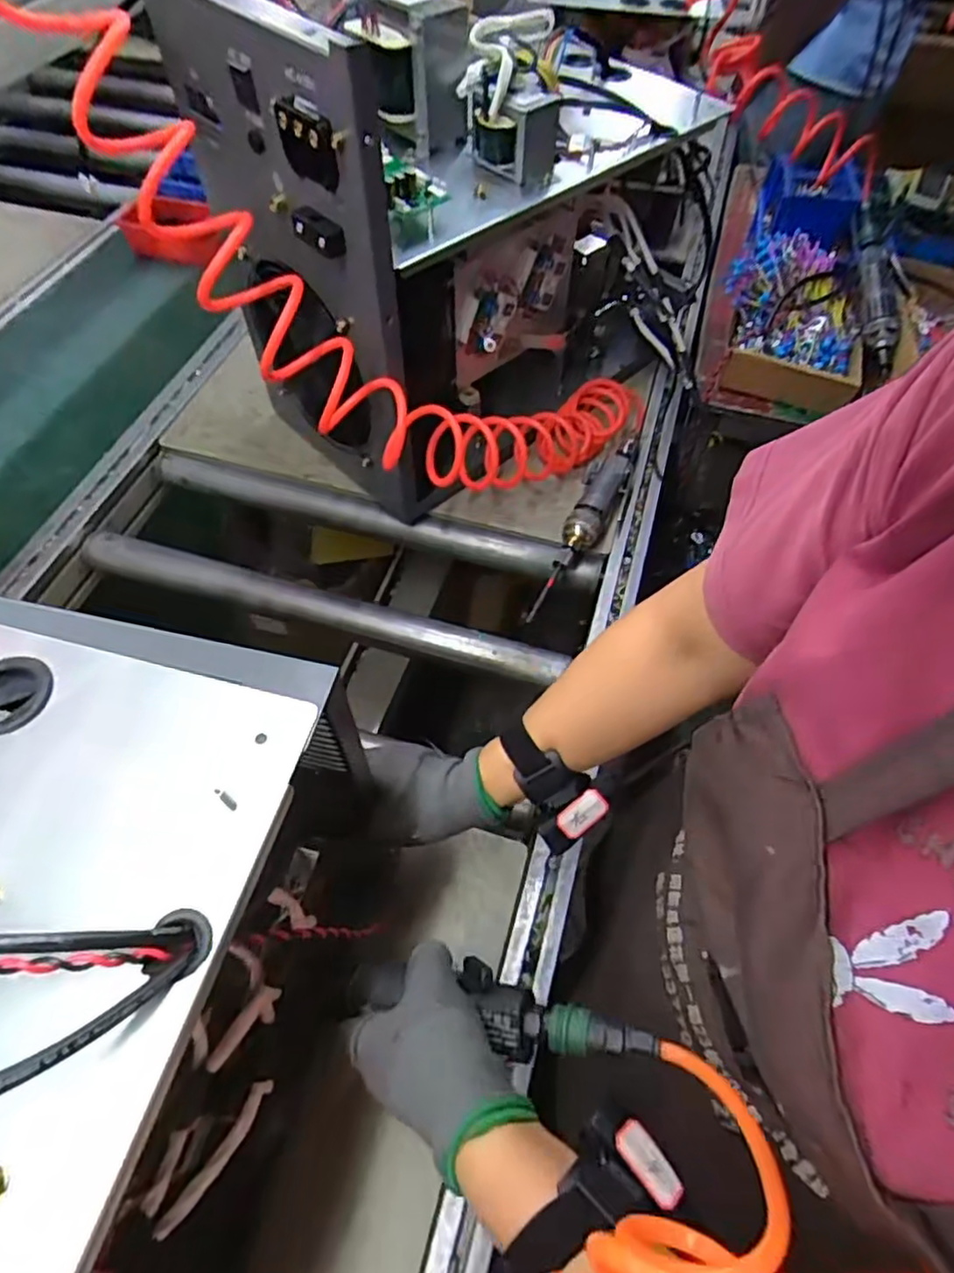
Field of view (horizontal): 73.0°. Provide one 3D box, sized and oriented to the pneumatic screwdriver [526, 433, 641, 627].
[{"bbox_3d":[0.128,-0.135,0.753,0.046,0.044,0.309,23,60,12],"label":"pneumatic screwdriver"}]

